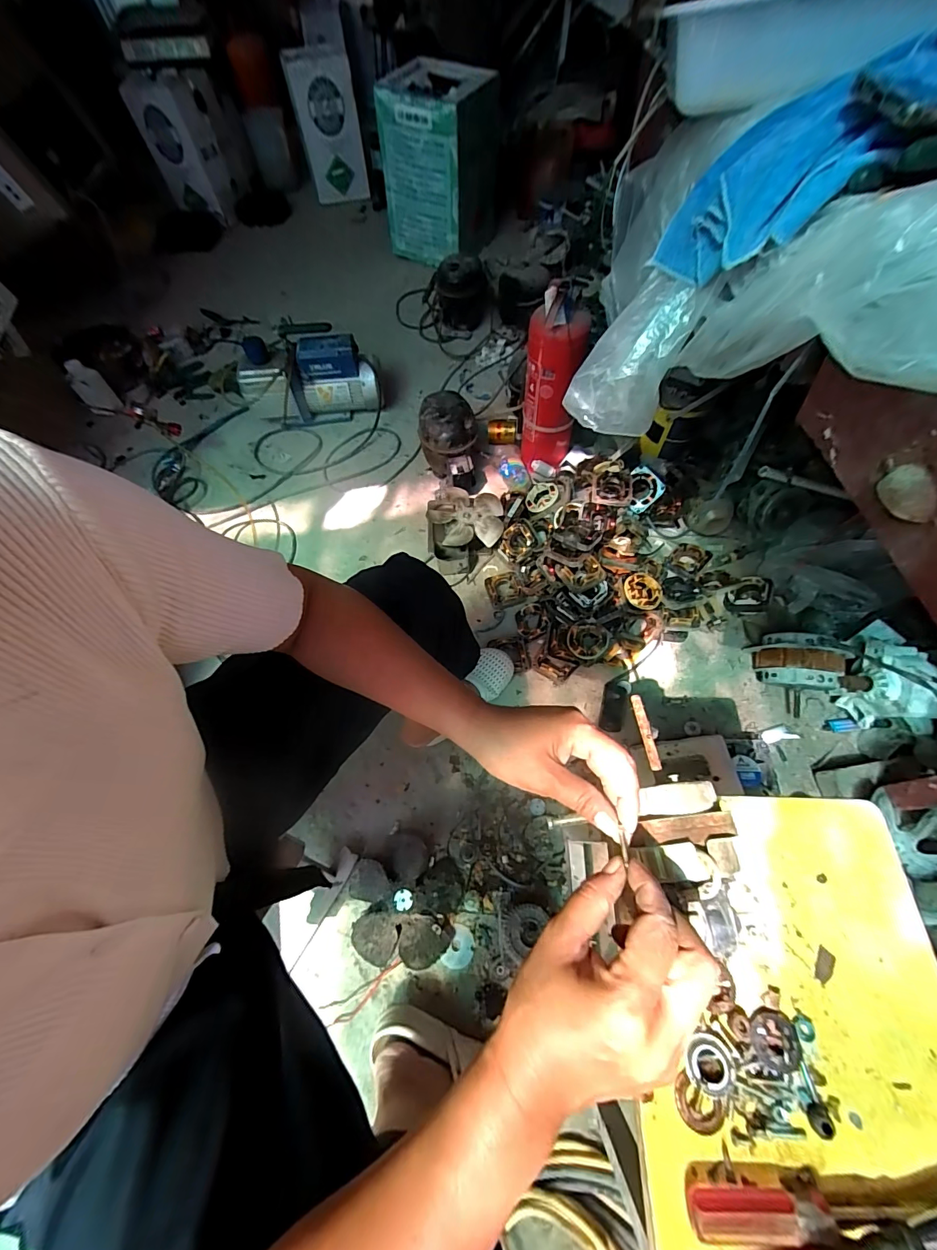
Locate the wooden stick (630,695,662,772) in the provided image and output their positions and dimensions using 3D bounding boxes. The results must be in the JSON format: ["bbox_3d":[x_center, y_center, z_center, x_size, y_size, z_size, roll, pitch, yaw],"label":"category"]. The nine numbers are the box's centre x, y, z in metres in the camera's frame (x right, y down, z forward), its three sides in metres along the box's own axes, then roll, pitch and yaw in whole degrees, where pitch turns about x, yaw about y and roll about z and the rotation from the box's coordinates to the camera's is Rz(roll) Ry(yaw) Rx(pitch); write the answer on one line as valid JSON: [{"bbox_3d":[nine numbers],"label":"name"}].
[{"bbox_3d":[0.158,0.095,0.377,0.009,0.007,0.065,-9,62,-3],"label":"wooden stick"}]

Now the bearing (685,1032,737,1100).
[{"bbox_3d":[0.176,0.318,0.306,0.032,0.006,0.033,-1,62,1],"label":"bearing"}]

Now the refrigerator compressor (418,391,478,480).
[{"bbox_3d":[-0.051,-0.474,1.115,0.143,0.173,0.202,-7,62,-2],"label":"refrigerator compressor"}]

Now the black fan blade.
[{"bbox_3d":[-0.108,0.467,0.723,0.180,0.033,0.177,-1,62,1],"label":"black fan blade"}]

